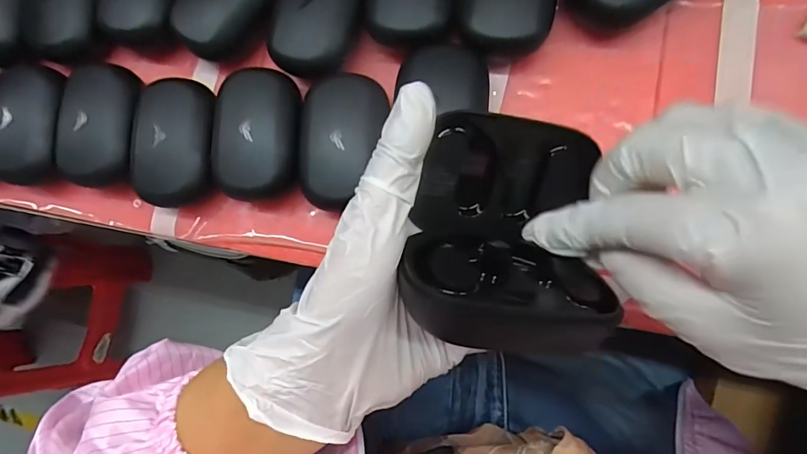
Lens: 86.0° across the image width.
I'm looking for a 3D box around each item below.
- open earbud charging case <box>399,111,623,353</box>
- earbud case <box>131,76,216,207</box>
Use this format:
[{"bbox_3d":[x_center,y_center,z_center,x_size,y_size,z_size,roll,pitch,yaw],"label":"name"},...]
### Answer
[{"bbox_3d":[0.044,-0.001,0.178,0.077,0.048,0.092,3,84,7],"label":"open earbud charging case"},{"bbox_3d":[-0.153,-0.056,0.300,0.054,0.036,0.085,2,85,9],"label":"earbud case"}]

